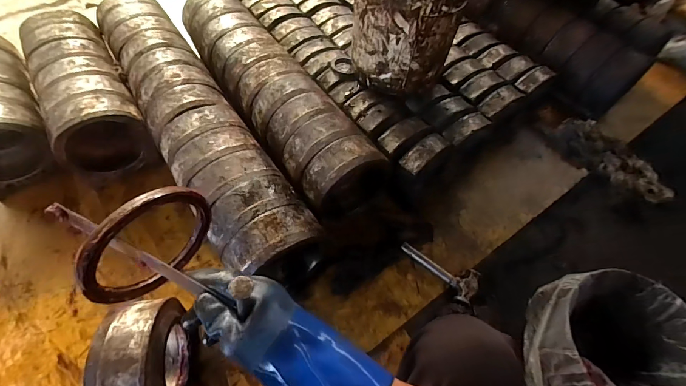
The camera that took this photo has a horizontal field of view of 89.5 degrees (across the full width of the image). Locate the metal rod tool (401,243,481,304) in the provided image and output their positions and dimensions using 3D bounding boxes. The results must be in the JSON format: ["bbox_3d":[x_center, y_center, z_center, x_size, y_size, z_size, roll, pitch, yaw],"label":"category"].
[{"bbox_3d":[0.260,0.192,0.920,0.096,0.042,0.213,-37,66,-24],"label":"metal rod tool"}]

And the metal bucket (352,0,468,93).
[{"bbox_3d":[0.174,-0.494,0.929,0.287,0.364,0.286,1,56,-1],"label":"metal bucket"}]

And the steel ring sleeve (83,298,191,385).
[{"bbox_3d":[-0.367,0.334,0.659,0.106,0.230,0.213,-4,57,-6],"label":"steel ring sleeve"}]

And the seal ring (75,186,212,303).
[{"bbox_3d":[-0.225,0.062,0.409,0.016,0.152,0.152,34,61,17],"label":"seal ring"}]

